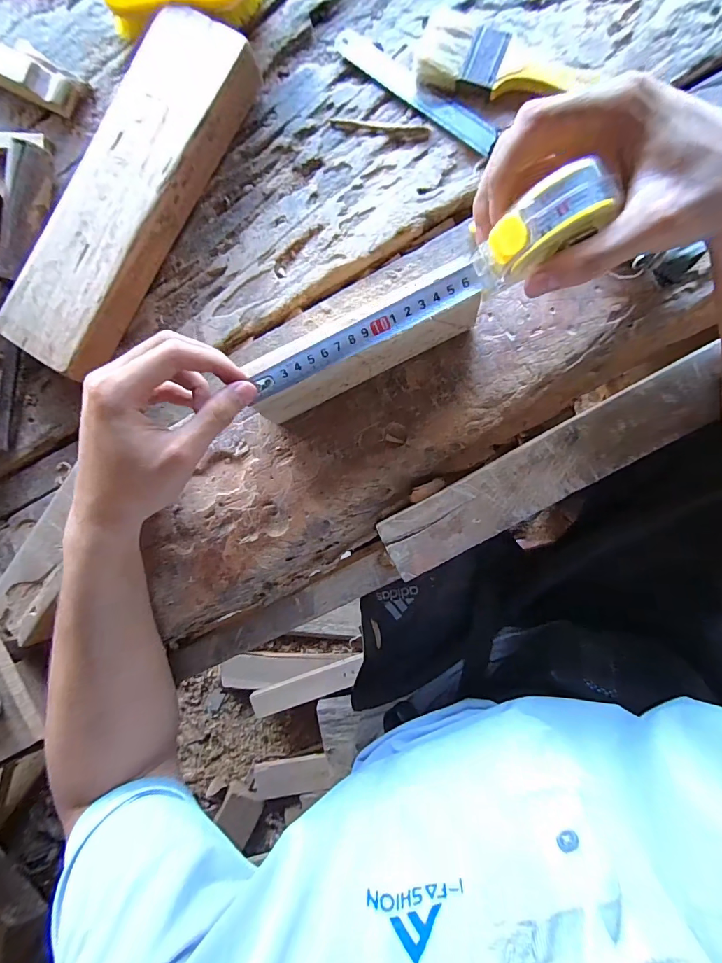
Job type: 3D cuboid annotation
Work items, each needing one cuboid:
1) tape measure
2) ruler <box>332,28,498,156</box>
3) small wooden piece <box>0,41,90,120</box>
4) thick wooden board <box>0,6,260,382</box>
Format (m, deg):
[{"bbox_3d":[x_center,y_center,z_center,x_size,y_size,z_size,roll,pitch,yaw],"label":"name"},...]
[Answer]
[{"bbox_3d":[0.031,-0.108,0.241,0.218,0.048,0.025,-22,88,17],"label":"tape measure"},{"bbox_3d":[0.042,-0.310,0.314,0.155,0.004,0.020,40,93,6],"label":"ruler"},{"bbox_3d":[-0.321,-0.367,0.340,0.176,0.025,0.038,27,93,4],"label":"small wooden piece"},{"bbox_3d":[-0.187,-0.223,0.322,0.079,0.041,0.279,30,93,4],"label":"thick wooden board"}]

